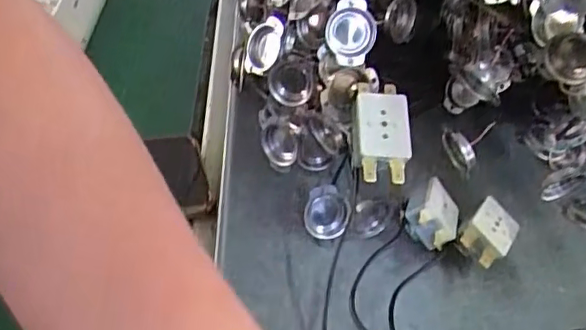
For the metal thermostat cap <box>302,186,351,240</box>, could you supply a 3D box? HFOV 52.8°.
[{"bbox_3d":[0.020,0.028,0.347,0.026,0.028,0.016,10,41,-1],"label":"metal thermostat cap"}]

